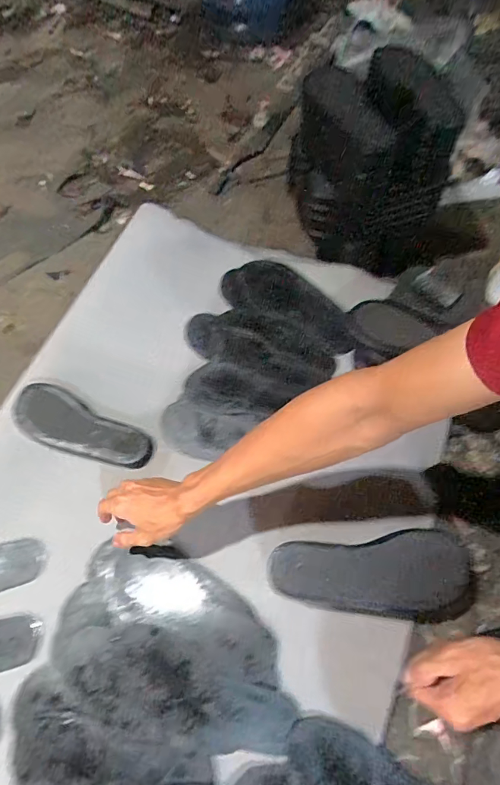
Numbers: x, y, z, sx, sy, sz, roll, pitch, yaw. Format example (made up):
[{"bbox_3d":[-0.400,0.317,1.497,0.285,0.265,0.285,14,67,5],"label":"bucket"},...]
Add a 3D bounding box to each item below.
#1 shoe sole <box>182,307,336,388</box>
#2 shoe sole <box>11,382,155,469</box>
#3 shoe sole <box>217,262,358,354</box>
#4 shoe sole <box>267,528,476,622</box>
[{"bbox_3d":[0.019,-0.096,0.799,0.282,0.024,0.127,18,65,11],"label":"shoe sole"},{"bbox_3d":[-0.278,0.065,0.704,0.236,0.017,0.091,26,71,1],"label":"shoe sole"},{"bbox_3d":[0.084,-0.182,0.829,0.285,0.034,0.128,30,68,16],"label":"shoe sole"},{"bbox_3d":[0.147,0.221,0.524,0.240,0.020,0.098,2,63,3],"label":"shoe sole"}]

